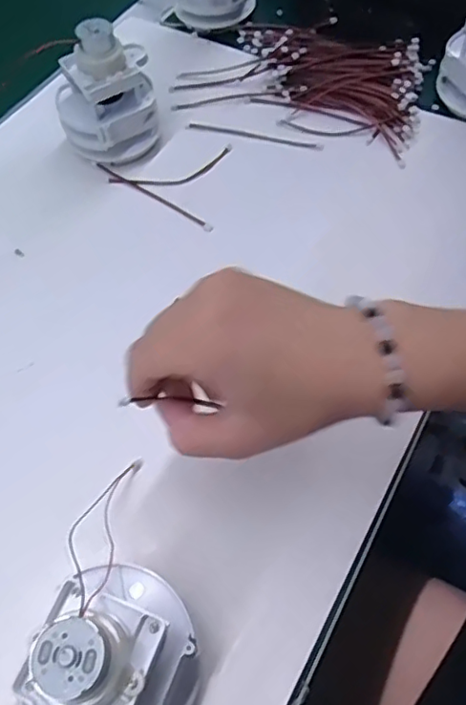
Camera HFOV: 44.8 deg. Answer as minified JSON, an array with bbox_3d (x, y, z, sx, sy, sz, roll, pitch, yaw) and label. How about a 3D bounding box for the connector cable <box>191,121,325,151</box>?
[{"bbox_3d":[0.015,-0.165,0.427,0.105,0.004,0.010,14,60,11],"label":"connector cable"}]

